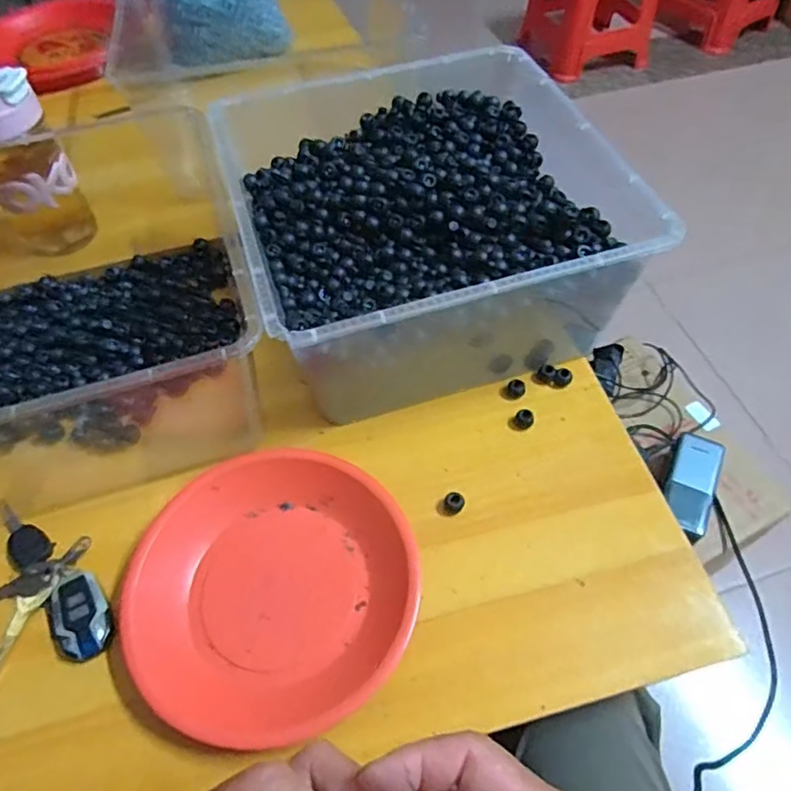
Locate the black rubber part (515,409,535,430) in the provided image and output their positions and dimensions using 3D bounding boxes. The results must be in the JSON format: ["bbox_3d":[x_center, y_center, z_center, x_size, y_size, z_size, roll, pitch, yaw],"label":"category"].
[{"bbox_3d":[0.105,0.019,0.498,0.014,0.009,0.014,-1,55,1],"label":"black rubber part"}]

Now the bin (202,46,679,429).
[{"bbox_3d":[0.023,-0.142,0.533,0.295,0.141,0.290,-16,56,-9],"label":"bin"}]

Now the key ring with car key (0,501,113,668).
[{"bbox_3d":[-0.253,0.130,0.434,0.081,0.013,0.135,-21,57,-12],"label":"key ring with car key"}]

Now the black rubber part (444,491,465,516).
[{"bbox_3d":[0.045,0.080,0.459,0.016,0.009,0.014,-20,57,-12],"label":"black rubber part"}]

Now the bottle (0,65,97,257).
[{"bbox_3d":[-0.356,-0.215,0.568,0.090,0.158,0.078,33,62,23],"label":"bottle"}]

